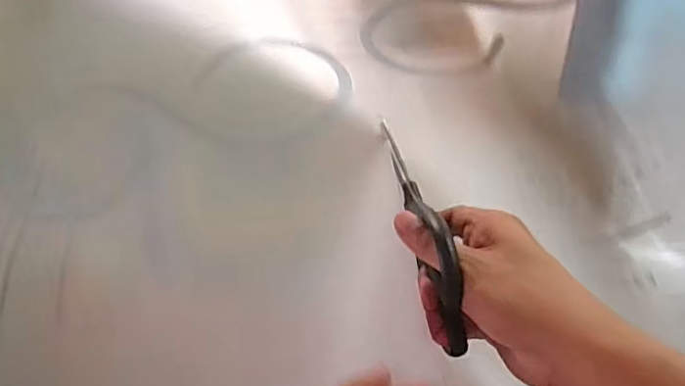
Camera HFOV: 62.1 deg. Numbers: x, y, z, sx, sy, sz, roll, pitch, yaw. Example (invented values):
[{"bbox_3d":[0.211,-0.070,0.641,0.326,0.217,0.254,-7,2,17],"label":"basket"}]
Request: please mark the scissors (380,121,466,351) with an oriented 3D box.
[{"bbox_3d":[0.046,0.008,0.366,0.009,0.061,0.190,-10,37,-3],"label":"scissors"}]

